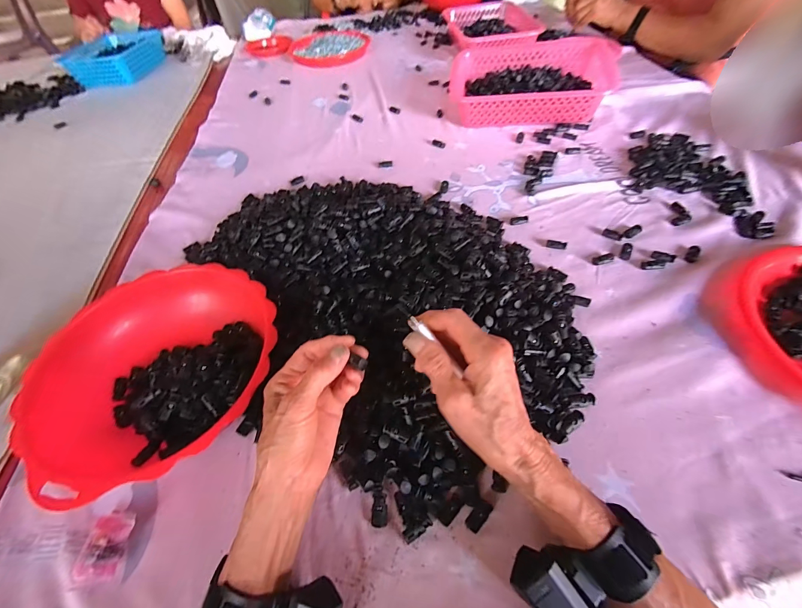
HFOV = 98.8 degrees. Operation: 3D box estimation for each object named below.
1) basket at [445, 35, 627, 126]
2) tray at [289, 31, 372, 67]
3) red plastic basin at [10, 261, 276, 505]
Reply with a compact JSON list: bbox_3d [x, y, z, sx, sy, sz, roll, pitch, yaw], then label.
[{"bbox_3d":[0.279,-0.472,0.741,0.321,0.092,0.216,7,53,9],"label":"basket"},{"bbox_3d":[-0.227,-0.830,1.104,0.249,0.024,0.280,-10,52,-3],"label":"tray"},{"bbox_3d":[-0.253,0.071,0.374,0.237,0.063,0.232,-2,52,3],"label":"red plastic basin"}]

